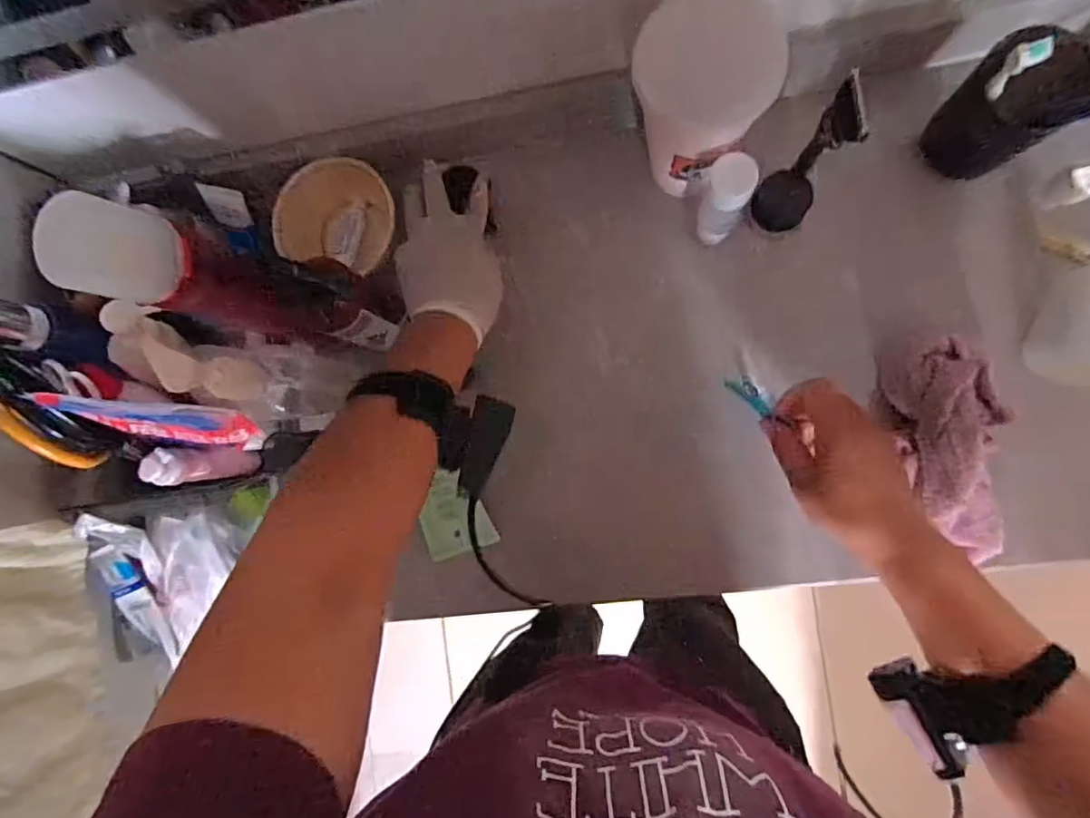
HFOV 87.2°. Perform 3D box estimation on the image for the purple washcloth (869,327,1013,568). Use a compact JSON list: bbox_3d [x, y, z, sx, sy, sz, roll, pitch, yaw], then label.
[{"bbox_3d":[0.316,0.026,0.449,0.077,0.059,0.181,-4,88,8],"label":"purple washcloth"}]

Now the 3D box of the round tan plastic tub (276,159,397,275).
[{"bbox_3d":[-0.185,-0.177,0.524,0.105,0.036,0.096,0,89,8],"label":"round tan plastic tub"}]

